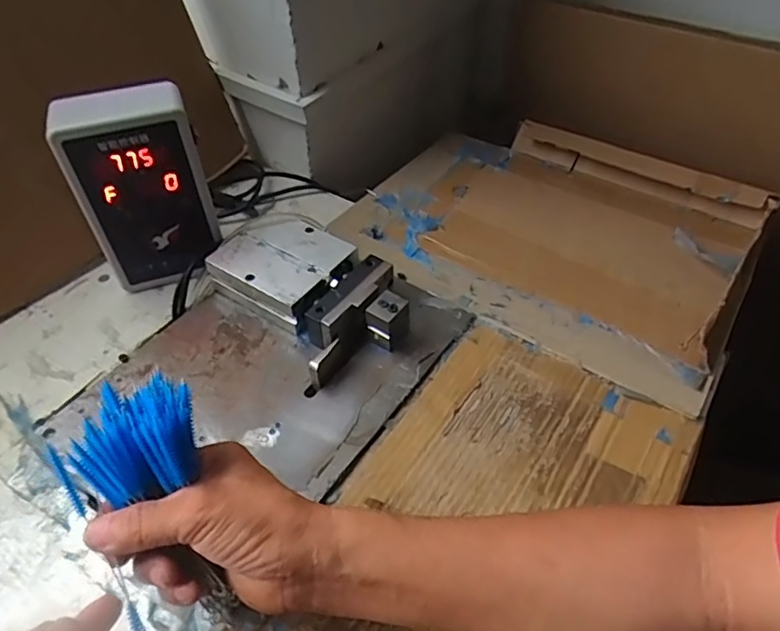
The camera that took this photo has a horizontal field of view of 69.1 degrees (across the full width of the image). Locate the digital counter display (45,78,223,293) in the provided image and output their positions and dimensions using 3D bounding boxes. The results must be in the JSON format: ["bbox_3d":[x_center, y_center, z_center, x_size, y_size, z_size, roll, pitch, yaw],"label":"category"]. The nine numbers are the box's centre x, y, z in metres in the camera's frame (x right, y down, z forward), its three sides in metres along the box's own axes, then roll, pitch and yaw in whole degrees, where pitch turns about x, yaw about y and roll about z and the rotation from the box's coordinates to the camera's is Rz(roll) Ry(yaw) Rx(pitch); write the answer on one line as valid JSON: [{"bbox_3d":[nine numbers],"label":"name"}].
[{"bbox_3d":[-0.223,-0.112,0.525,0.112,0.187,0.053,-20,50,-16],"label":"digital counter display"}]

